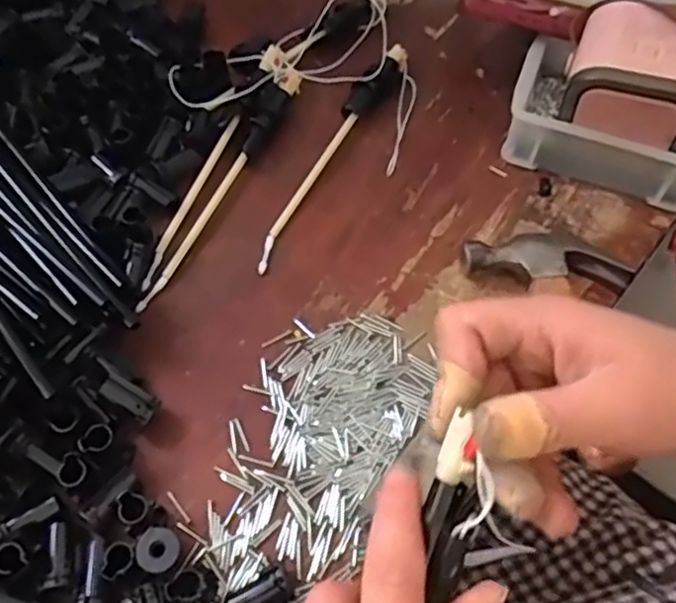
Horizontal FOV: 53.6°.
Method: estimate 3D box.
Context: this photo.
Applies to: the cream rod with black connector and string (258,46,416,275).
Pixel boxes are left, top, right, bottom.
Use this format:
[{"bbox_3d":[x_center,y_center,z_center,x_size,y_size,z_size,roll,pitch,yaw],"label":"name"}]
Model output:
[{"bbox_3d":[0.013,-0.110,0.497,0.056,0.024,0.222,23,64,10],"label":"cream rod with black connector and string"}]

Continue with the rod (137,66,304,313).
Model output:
[{"bbox_3d":[-0.079,-0.092,0.486,0.016,0.019,0.229,21,64,10],"label":"rod"}]

